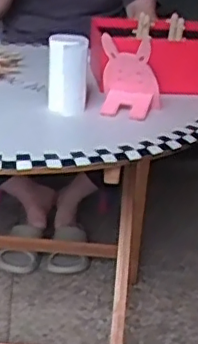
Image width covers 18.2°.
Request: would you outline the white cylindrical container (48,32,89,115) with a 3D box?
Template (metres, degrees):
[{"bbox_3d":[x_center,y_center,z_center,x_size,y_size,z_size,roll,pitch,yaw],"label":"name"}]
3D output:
[{"bbox_3d":[-0.049,-0.155,0.999,0.064,0.118,0.073,3,22,-3],"label":"white cylindrical container"}]

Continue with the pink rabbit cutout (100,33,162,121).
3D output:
[{"bbox_3d":[0.054,-0.152,1.014,0.099,0.125,0.079,6,22,4],"label":"pink rabbit cutout"}]

